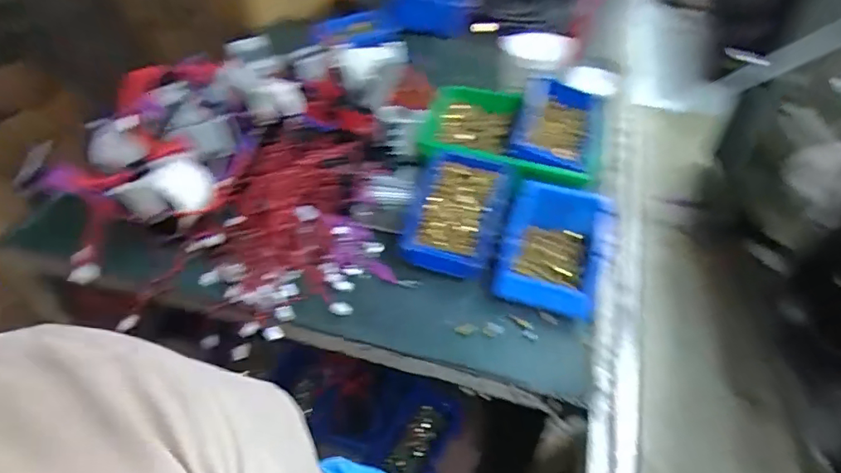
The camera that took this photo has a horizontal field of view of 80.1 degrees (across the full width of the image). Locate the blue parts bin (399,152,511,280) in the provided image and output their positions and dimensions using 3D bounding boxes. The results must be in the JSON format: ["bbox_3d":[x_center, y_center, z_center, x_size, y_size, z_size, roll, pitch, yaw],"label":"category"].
[{"bbox_3d":[0.047,-0.031,0.657,0.118,0.070,0.168,13,48,6],"label":"blue parts bin"}]

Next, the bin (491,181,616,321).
[{"bbox_3d":[0.167,0.018,0.616,0.133,0.084,0.154,18,49,10],"label":"bin"}]

